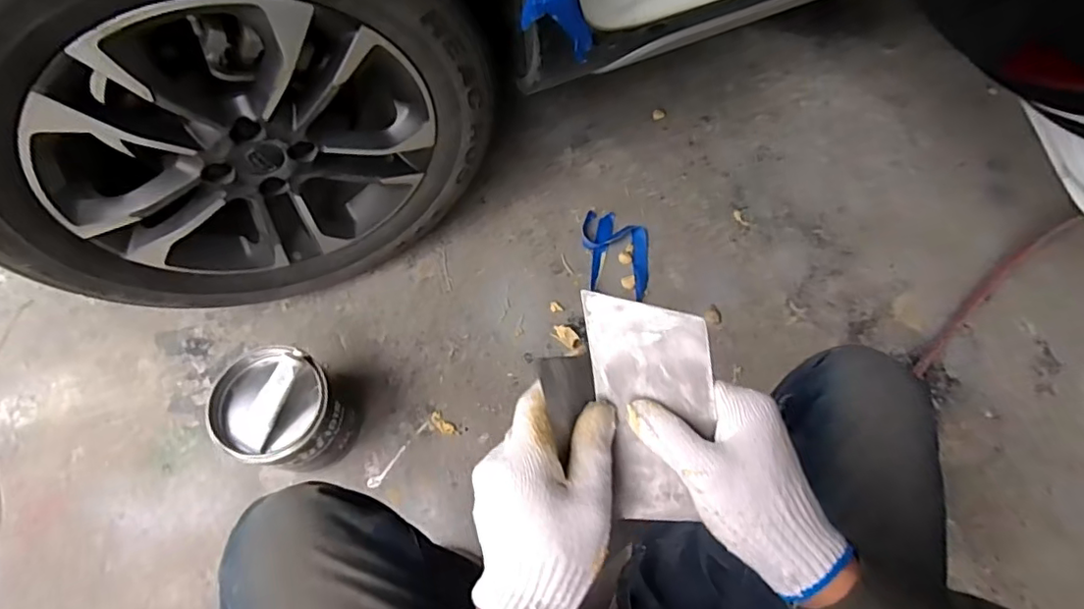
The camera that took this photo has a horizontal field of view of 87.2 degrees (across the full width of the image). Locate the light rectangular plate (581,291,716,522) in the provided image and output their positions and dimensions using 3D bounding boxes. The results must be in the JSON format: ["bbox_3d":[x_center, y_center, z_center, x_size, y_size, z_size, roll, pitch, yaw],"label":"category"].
[{"bbox_3d":[0.070,0.062,0.348,0.070,0.005,0.140,-9,90,23],"label":"light rectangular plate"}]

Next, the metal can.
[{"bbox_3d":[-0.357,0.153,0.804,0.156,0.173,0.147,9,68,2],"label":"metal can"}]

